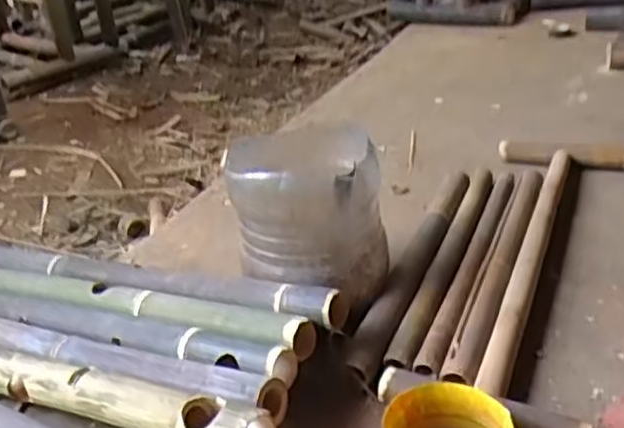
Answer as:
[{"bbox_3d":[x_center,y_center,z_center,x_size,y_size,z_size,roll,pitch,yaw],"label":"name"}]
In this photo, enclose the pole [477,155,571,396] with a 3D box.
[{"bbox_3d":[0.383,0.055,1.236,0.049,0.045,0.736,8,33,23],"label":"pole"}]

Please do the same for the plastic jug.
[{"bbox_3d":[-0.007,-0.021,1.175,0.230,0.195,0.249,-3,30,5],"label":"plastic jug"}]

